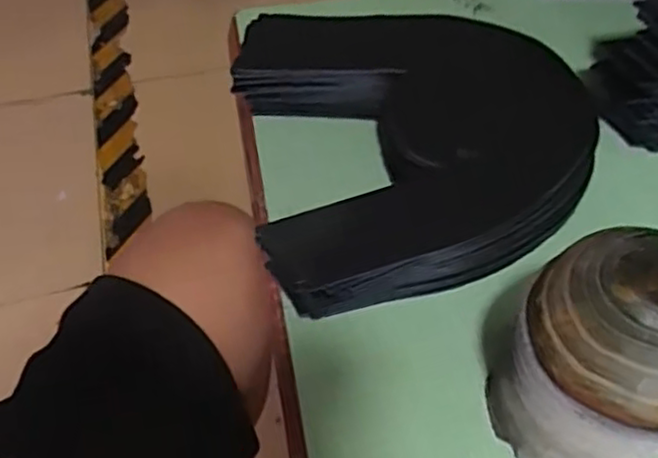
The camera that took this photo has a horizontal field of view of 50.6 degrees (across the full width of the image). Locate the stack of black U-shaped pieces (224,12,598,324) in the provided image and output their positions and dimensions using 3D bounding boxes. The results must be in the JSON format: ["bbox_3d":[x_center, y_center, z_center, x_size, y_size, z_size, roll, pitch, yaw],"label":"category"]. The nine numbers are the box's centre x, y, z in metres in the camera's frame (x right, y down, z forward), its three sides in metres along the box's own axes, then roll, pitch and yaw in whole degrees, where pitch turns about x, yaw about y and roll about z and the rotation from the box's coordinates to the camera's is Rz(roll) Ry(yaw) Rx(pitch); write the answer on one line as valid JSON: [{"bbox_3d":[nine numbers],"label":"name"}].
[{"bbox_3d":[0.062,-0.066,0.508,0.244,0.076,0.221,-13,60,-7],"label":"stack of black U-shaped pieces"}]

